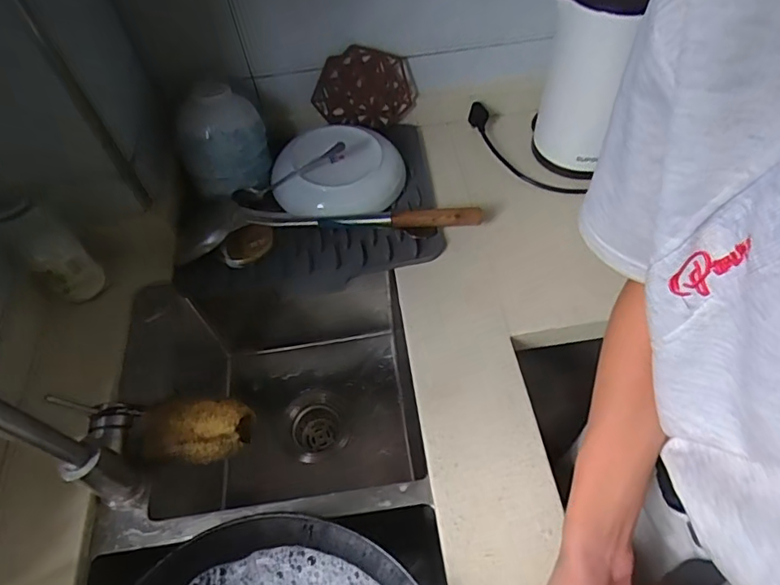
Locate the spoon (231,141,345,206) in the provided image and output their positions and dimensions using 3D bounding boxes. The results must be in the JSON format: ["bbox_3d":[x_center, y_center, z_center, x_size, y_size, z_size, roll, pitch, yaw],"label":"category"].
[{"bbox_3d":[-0.138,-0.161,0.724,0.168,0.022,0.021,-25,56,6],"label":"spoon"}]

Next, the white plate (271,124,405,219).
[{"bbox_3d":[-0.074,-0.176,0.754,0.184,0.060,0.154,-4,56,3],"label":"white plate"}]

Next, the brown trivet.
[{"bbox_3d":[-0.033,-0.301,0.792,0.144,0.116,0.015,10,44,-24],"label":"brown trivet"}]

